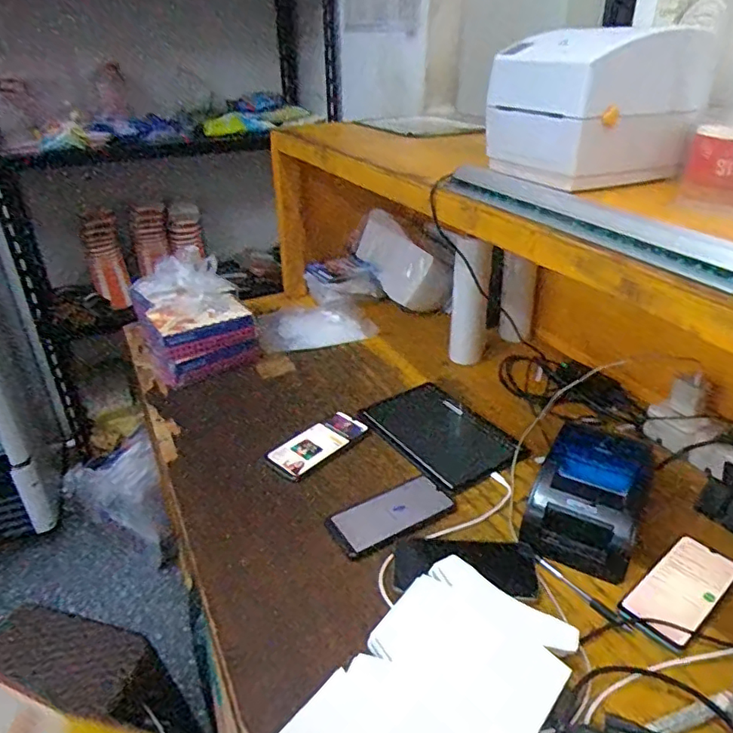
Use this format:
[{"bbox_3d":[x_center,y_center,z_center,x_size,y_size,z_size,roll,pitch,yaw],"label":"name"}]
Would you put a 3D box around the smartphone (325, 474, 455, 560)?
[{"bbox_3d":[0.035,0.199,0.760,0.165,0.011,0.078,-19,34,-28],"label":"smartphone"}]

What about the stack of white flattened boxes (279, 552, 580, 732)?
[{"bbox_3d":[0.052,0.325,0.527,0.179,0.028,0.316,23,38,35],"label":"stack of white flattened boxes"}]

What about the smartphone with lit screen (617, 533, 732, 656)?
[{"bbox_3d":[0.368,0.257,0.656,0.167,0.009,0.073,-23,37,-33],"label":"smartphone with lit screen"}]

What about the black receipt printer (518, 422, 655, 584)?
[{"bbox_3d":[0.278,0.165,0.708,0.123,0.119,0.150,16,34,27],"label":"black receipt printer"}]

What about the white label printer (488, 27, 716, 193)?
[{"bbox_3d":[0.287,-0.322,0.713,0.194,0.160,0.175,-14,33,-22],"label":"white label printer"}]

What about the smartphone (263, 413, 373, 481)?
[{"bbox_3d":[-0.075,0.117,0.904,0.166,0.015,0.081,-25,38,-36],"label":"smartphone"}]

